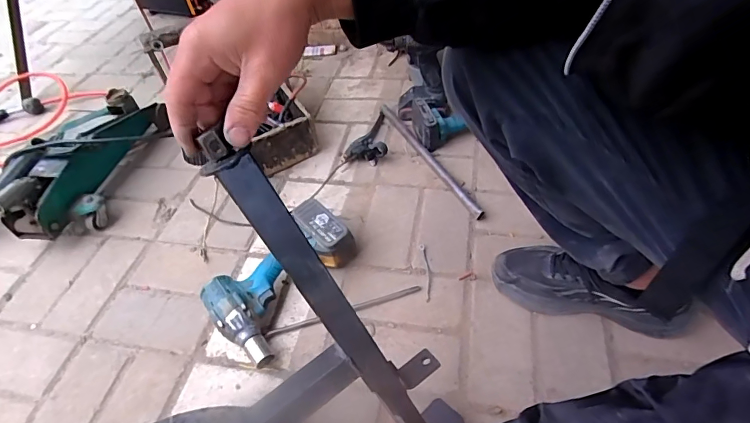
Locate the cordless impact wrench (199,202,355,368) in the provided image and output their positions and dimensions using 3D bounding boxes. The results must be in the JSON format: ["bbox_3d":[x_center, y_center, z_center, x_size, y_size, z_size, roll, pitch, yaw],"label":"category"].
[{"bbox_3d":[-0.136,0.102,0.650,0.244,0.090,0.150,-39,55,-25],"label":"cordless impact wrench"}]

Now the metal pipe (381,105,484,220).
[{"bbox_3d":[0.103,-0.116,0.864,0.020,0.024,0.383,-21,48,-15],"label":"metal pipe"}]

